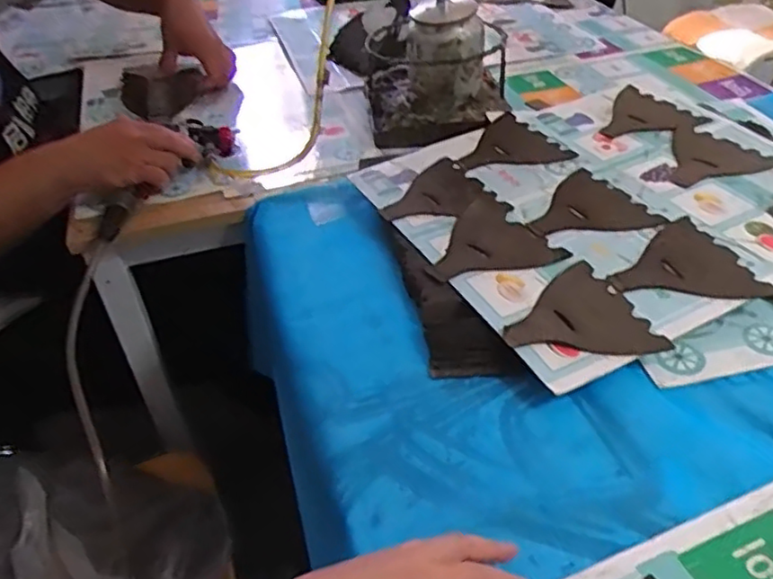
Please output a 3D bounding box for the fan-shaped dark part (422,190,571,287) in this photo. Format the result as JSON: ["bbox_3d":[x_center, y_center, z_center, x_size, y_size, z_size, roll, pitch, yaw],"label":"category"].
[{"bbox_3d":[0.093,-0.048,0.654,0.130,0.009,0.125,-23,43,-21],"label":"fan-shaped dark part"}]

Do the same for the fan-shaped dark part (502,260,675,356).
[{"bbox_3d":[0.161,0.029,0.569,0.125,0.008,0.114,-18,45,-20],"label":"fan-shaped dark part"}]

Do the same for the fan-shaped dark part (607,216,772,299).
[{"bbox_3d":[0.275,-0.021,0.613,0.127,0.004,0.117,-17,41,-15],"label":"fan-shaped dark part"}]

